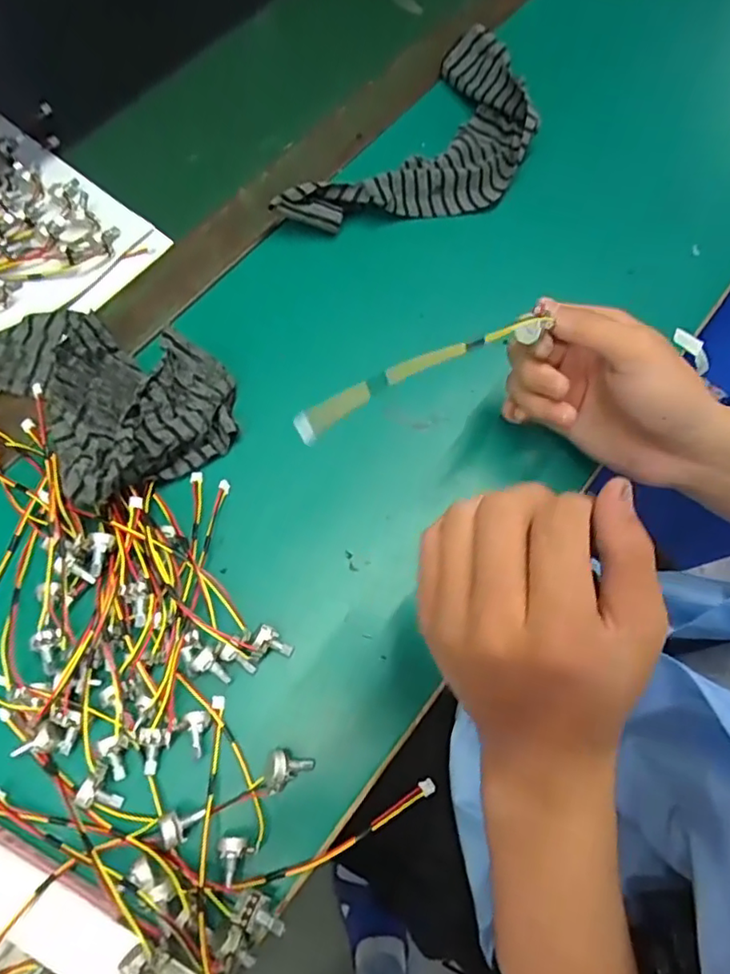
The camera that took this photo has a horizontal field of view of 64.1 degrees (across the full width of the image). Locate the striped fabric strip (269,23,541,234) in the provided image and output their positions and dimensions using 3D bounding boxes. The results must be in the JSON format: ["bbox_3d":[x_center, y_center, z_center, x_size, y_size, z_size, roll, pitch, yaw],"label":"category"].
[{"bbox_3d":[0.059,-0.271,0.465,0.122,0.034,0.251,33,71,16],"label":"striped fabric strip"}]

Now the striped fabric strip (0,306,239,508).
[{"bbox_3d":[-0.173,-0.074,0.374,0.172,0.052,0.120,38,72,17],"label":"striped fabric strip"}]

